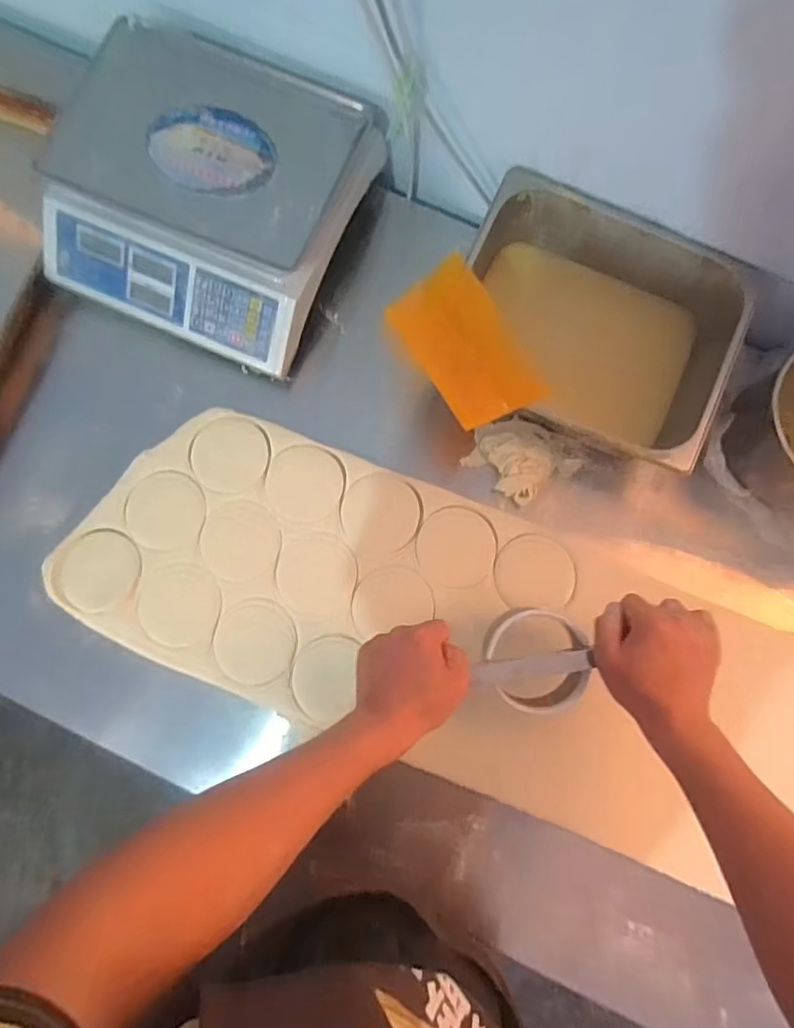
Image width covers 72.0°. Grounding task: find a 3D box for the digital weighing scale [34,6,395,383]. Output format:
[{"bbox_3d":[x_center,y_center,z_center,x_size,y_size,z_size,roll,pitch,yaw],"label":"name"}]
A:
[{"bbox_3d":[-0.228,-0.391,0.668,0.346,0.100,0.341,23,82,3],"label":"digital weighing scale"}]

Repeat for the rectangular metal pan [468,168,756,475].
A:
[{"bbox_3d":[0.237,-0.220,0.675,0.308,0.122,0.278,22,82,3],"label":"rectangular metal pan"}]

